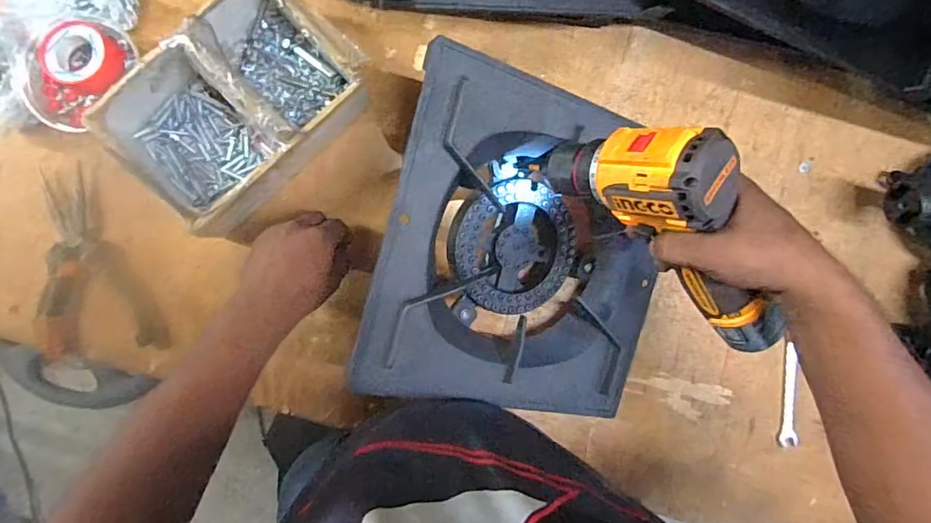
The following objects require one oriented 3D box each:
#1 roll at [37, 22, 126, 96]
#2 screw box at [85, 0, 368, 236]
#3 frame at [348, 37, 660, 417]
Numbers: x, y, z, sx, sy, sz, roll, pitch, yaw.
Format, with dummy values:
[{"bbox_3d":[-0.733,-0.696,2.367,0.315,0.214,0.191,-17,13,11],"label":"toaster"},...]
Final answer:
[{"bbox_3d":[-0.384,-0.202,0.513,0.076,0.028,0.064,22,90,-4],"label":"roll"},{"bbox_3d":[-0.223,-0.155,0.501,0.154,0.083,0.223,44,88,-3],"label":"screw box"},{"bbox_3d":[0.059,-0.010,0.493,0.290,0.052,0.291,13,93,-27],"label":"frame"}]

